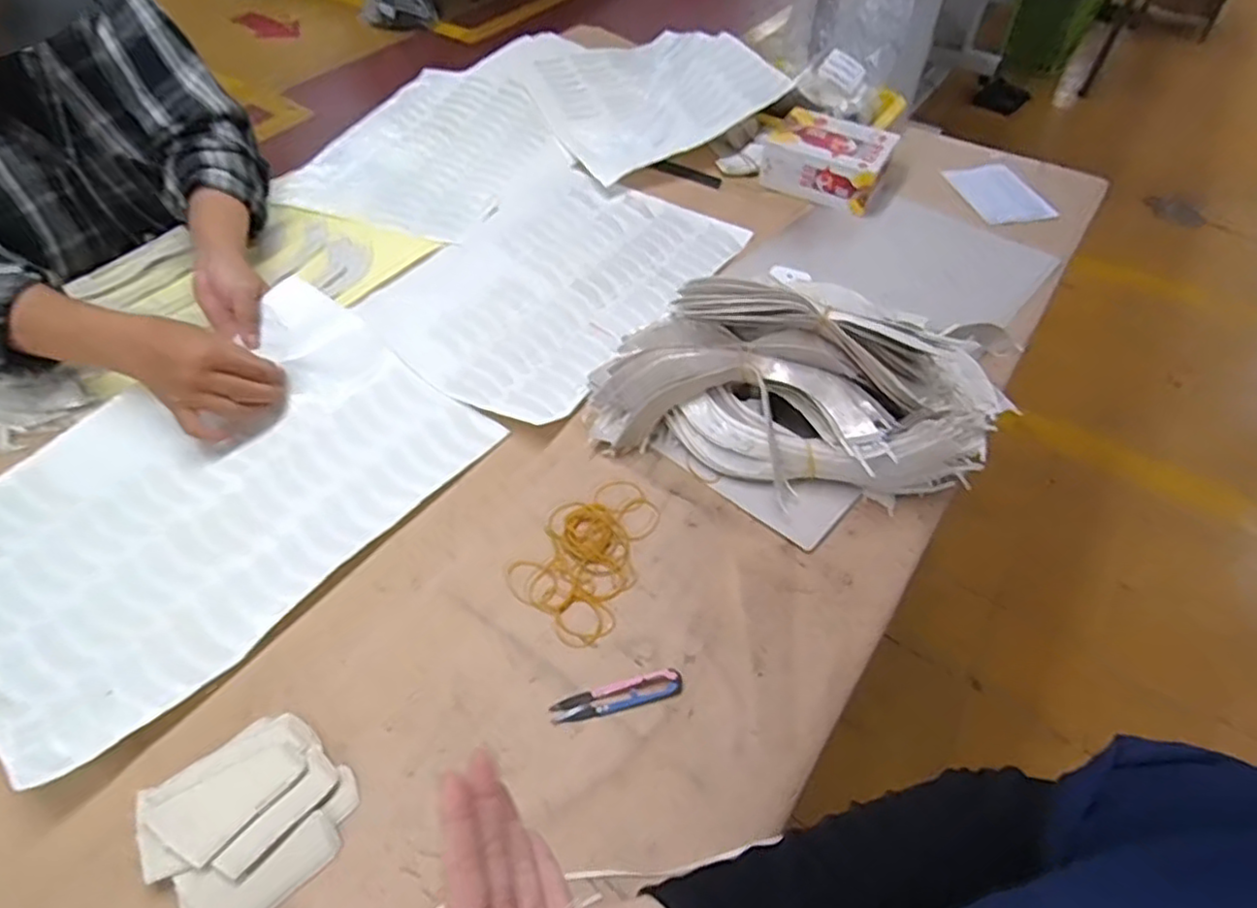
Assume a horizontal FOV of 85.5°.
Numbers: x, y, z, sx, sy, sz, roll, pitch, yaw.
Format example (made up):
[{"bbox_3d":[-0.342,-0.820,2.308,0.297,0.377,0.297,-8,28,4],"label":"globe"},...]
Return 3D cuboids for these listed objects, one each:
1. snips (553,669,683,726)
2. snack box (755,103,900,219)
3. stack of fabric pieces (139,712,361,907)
[{"bbox_3d":[-0.008,0.183,0.514,0.100,0.010,0.022,-11,53,-11],"label":"snips"},{"bbox_3d":[0.273,-0.417,0.964,0.176,0.075,0.115,25,55,17],"label":"snack box"},{"bbox_3d":[-0.253,0.241,0.455,0.111,0.024,0.113,38,59,25],"label":"stack of fabric pieces"}]

